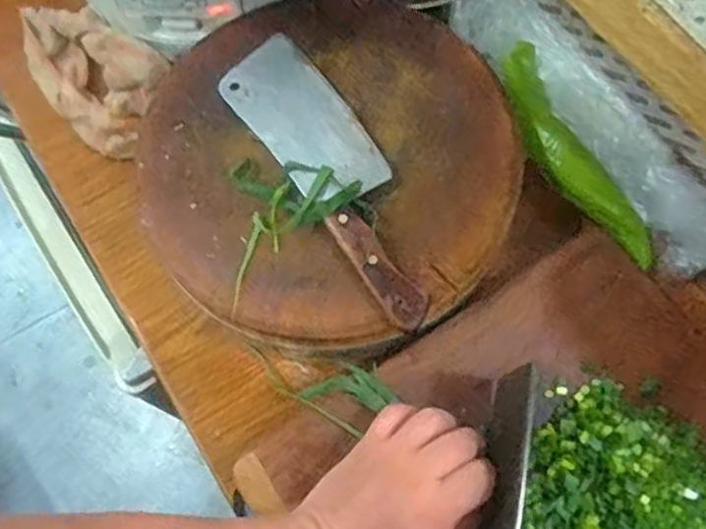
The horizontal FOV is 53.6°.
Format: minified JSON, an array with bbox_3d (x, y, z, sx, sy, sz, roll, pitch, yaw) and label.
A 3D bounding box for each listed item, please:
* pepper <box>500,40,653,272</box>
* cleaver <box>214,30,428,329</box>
[{"bbox_3d":[0.184,-0.093,0.609,0.056,0.036,0.222,-24,71,-6],"label":"pepper"},{"bbox_3d":[-0.011,-0.073,0.542,0.074,0.019,0.263,-34,72,-10],"label":"cleaver"}]

